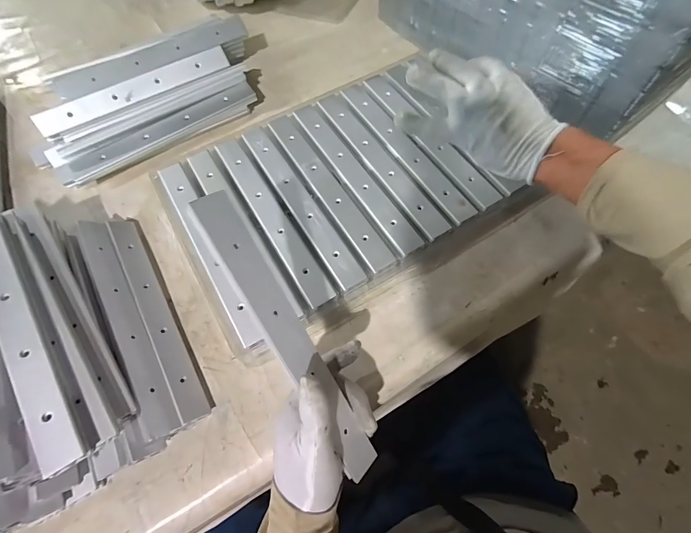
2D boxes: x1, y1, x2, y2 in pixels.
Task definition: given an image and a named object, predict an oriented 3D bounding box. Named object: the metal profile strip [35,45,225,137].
[{"bbox_3d":[-0.292,-0.249,0.485,0.262,0.032,0.018,-33,31,-13],"label":"metal profile strip"}]

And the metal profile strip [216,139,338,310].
[{"bbox_3d":[-0.092,-0.061,0.415,0.034,0.007,0.256,-30,69,-11],"label":"metal profile strip"}]

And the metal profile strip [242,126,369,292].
[{"bbox_3d":[-0.057,-0.081,0.424,0.031,0.005,0.259,-30,69,-11],"label":"metal profile strip"}]

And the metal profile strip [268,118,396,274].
[{"bbox_3d":[-0.024,-0.100,0.431,0.034,0.005,0.256,-30,69,-10],"label":"metal profile strip"}]

